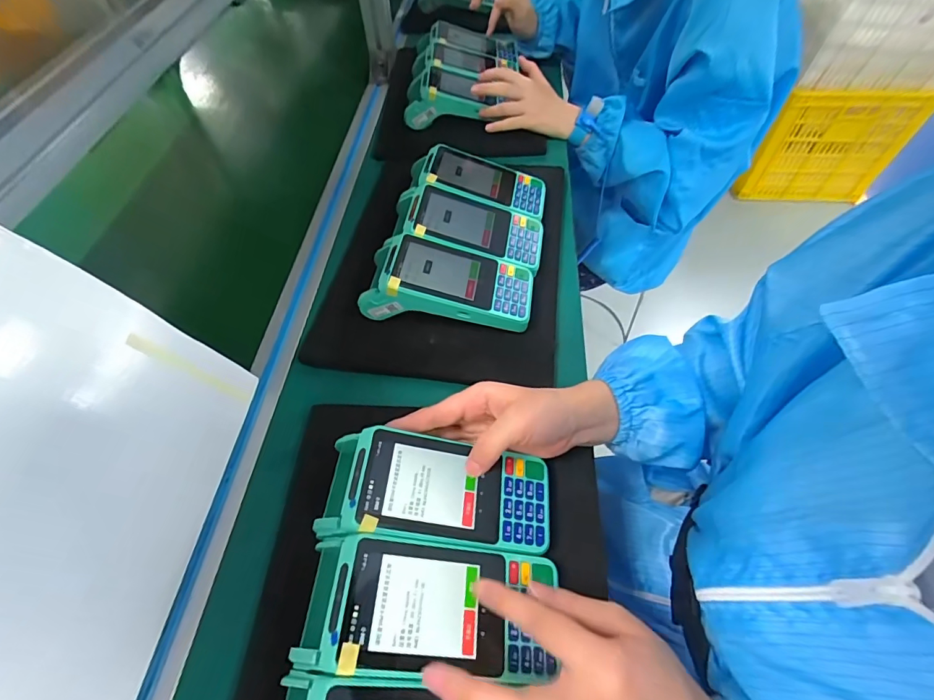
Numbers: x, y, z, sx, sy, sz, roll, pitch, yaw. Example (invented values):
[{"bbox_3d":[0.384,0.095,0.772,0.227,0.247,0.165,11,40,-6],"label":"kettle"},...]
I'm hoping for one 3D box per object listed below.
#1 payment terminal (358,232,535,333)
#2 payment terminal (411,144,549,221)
[{"bbox_3d":[-0.019,-0.068,0.458,0.174,0.062,0.081,7,57,5],"label":"payment terminal"},{"bbox_3d":[0.012,-0.207,0.537,0.171,0.053,0.089,3,57,3],"label":"payment terminal"}]

